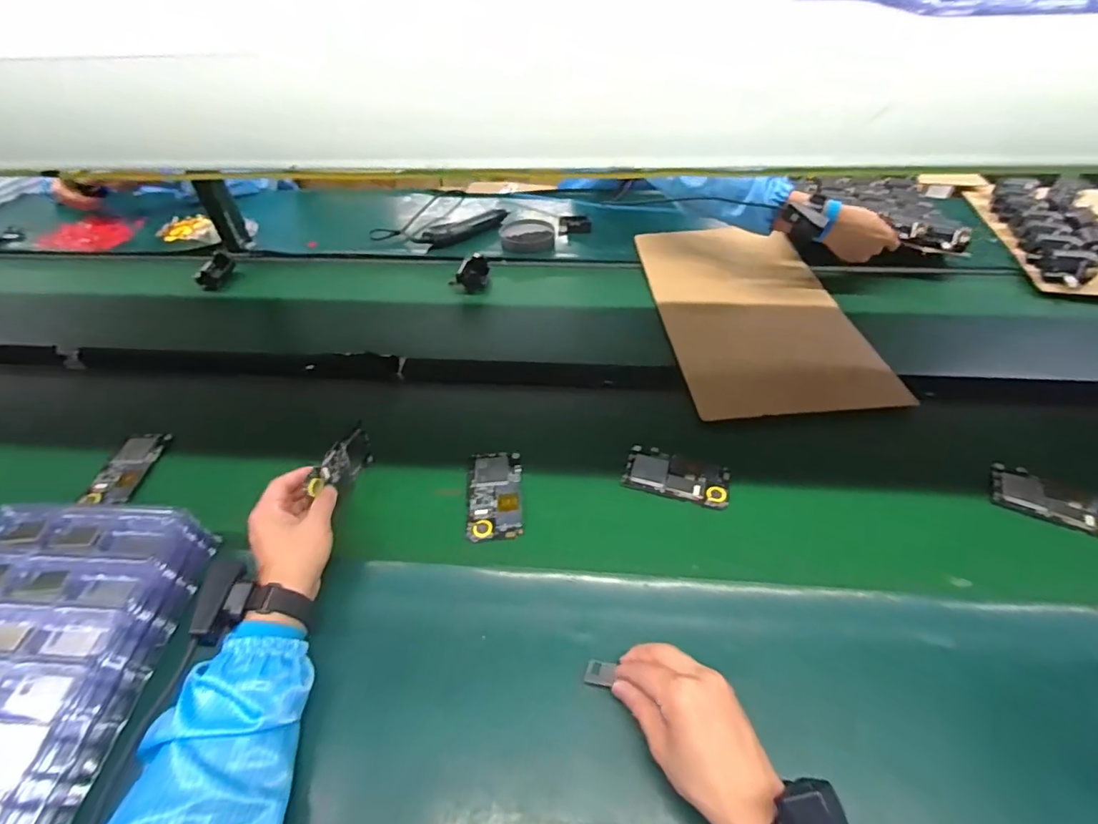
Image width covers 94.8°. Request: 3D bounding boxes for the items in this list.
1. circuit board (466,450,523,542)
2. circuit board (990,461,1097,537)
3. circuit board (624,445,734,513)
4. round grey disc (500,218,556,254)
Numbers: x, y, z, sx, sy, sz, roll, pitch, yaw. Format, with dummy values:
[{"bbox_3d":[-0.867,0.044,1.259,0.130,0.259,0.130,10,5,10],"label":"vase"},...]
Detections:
[{"bbox_3d":[-0.065,0.100,0.617,0.065,0.009,0.126,-5,44,0],"label":"circuit board"},{"bbox_3d":[0.578,0.100,0.573,0.122,0.009,0.065,20,49,23],"label":"circuit board"},{"bbox_3d":[0.157,0.078,0.622,0.124,0.014,0.067,13,47,17],"label":"circuit board"},{"bbox_3d":[-0.045,-0.375,1.064,0.111,0.029,0.088,-4,44,0],"label":"round grey disc"}]

